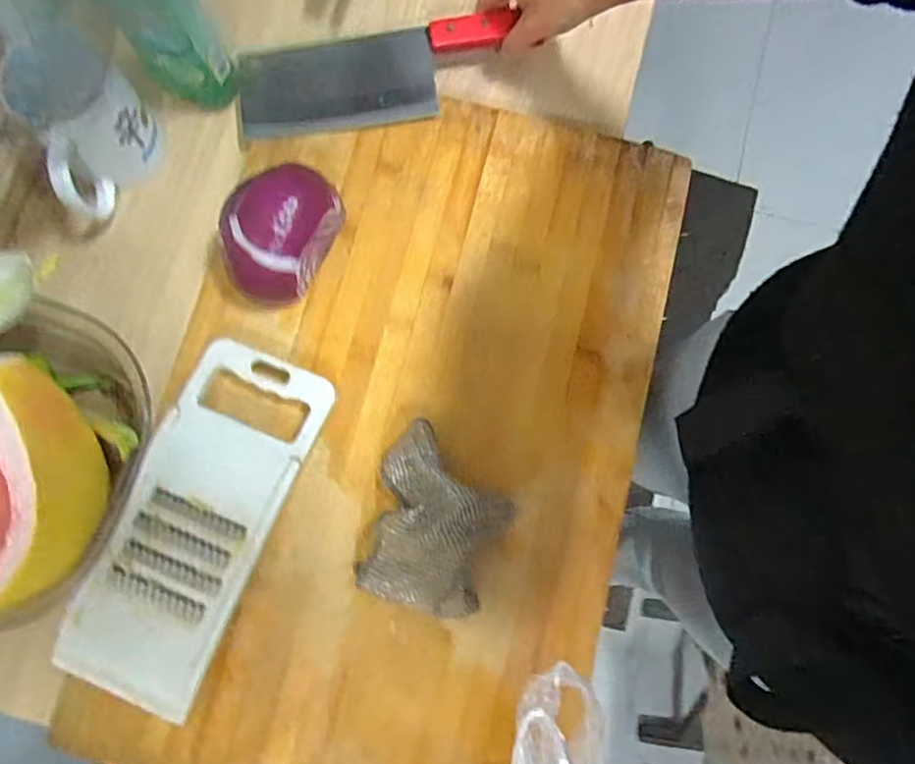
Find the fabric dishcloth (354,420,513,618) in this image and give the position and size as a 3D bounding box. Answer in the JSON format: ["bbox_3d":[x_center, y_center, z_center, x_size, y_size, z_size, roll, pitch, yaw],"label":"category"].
[{"bbox_3d":[-0.017,0.099,0.448,0.095,0.046,0.118,20,80,3],"label":"fabric dishcloth"}]

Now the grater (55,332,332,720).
[{"bbox_3d":[-0.187,0.098,0.456,0.103,0.027,0.255,22,80,4],"label":"grater"}]

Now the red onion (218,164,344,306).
[{"bbox_3d":[-0.136,-0.117,0.479,0.073,0.061,0.107,30,81,5],"label":"red onion"}]

